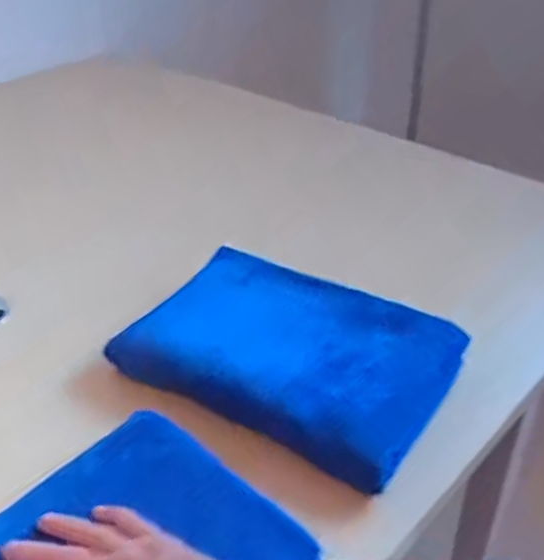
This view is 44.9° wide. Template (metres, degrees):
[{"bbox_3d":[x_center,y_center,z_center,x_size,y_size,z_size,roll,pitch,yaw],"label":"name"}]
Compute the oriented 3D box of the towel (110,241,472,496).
[{"bbox_3d":[0.016,0.059,0.619,0.287,0.048,0.201,19,40,26],"label":"towel"}]

